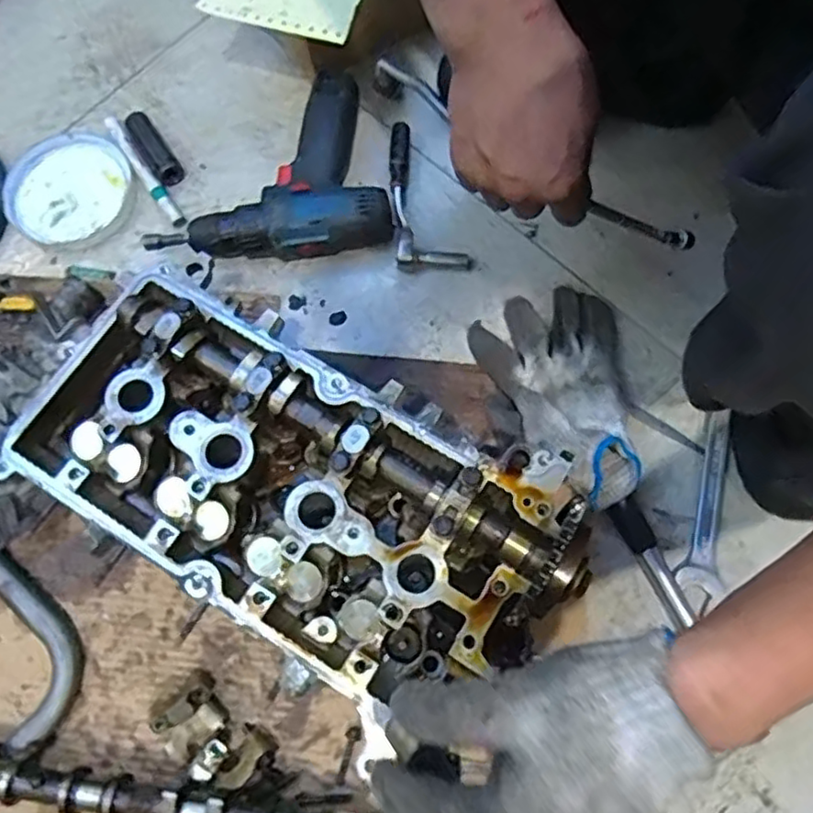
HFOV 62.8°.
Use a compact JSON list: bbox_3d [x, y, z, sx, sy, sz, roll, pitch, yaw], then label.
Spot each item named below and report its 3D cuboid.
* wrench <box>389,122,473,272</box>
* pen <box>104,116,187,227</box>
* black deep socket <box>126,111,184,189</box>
[{"bbox_3d":[0.020,-0.198,0.629,0.067,0.021,0.151,-4,74,1],"label":"wrench"},{"bbox_3d":[-0.259,-0.234,0.649,0.015,0.010,0.144,-33,76,-7],"label":"pen"},{"bbox_3d":[-0.251,-0.256,0.658,0.027,0.021,0.089,-35,76,-7],"label":"black deep socket"}]

